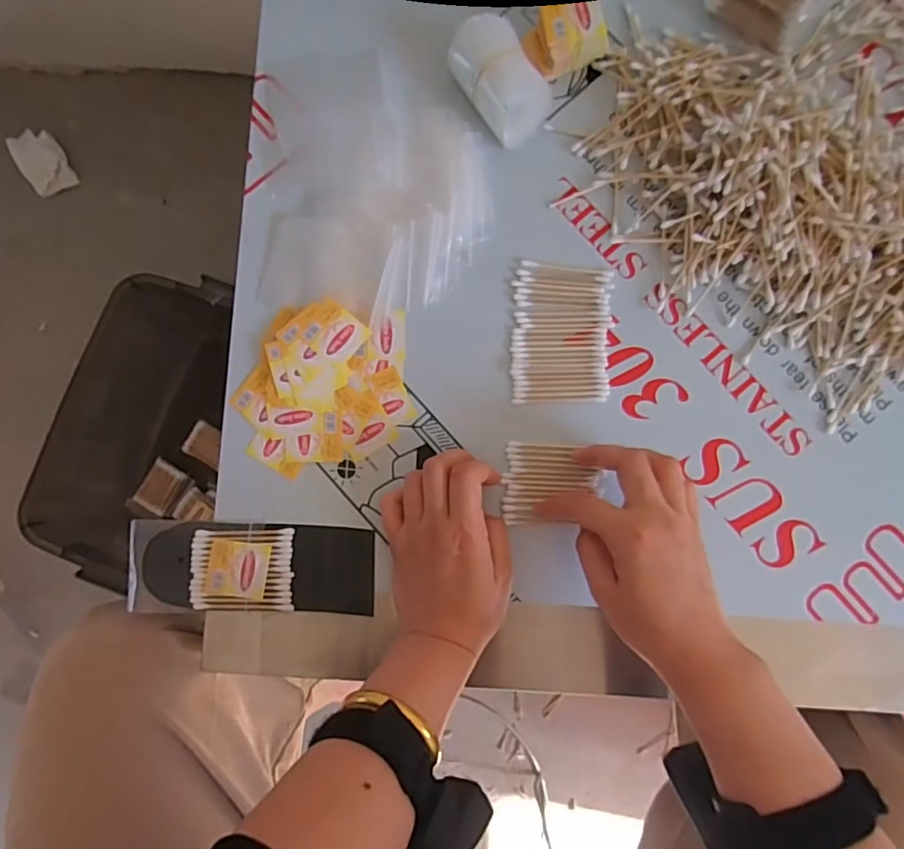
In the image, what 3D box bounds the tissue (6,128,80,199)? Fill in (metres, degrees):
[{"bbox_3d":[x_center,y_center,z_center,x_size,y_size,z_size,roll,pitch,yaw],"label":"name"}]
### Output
[{"bbox_3d":[-0.657,-0.420,0.897,0.068,0.011,0.117,-32,85,-3],"label":"tissue"}]

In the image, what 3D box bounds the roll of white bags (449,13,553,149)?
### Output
[{"bbox_3d":[0.039,-0.264,0.428,0.057,0.035,0.086,-33,85,-3],"label":"roll of white bags"}]

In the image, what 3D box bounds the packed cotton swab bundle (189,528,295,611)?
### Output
[{"bbox_3d":[-0.152,0.105,0.408,0.070,0.009,0.057,1,84,0],"label":"packed cotton swab bundle"}]

